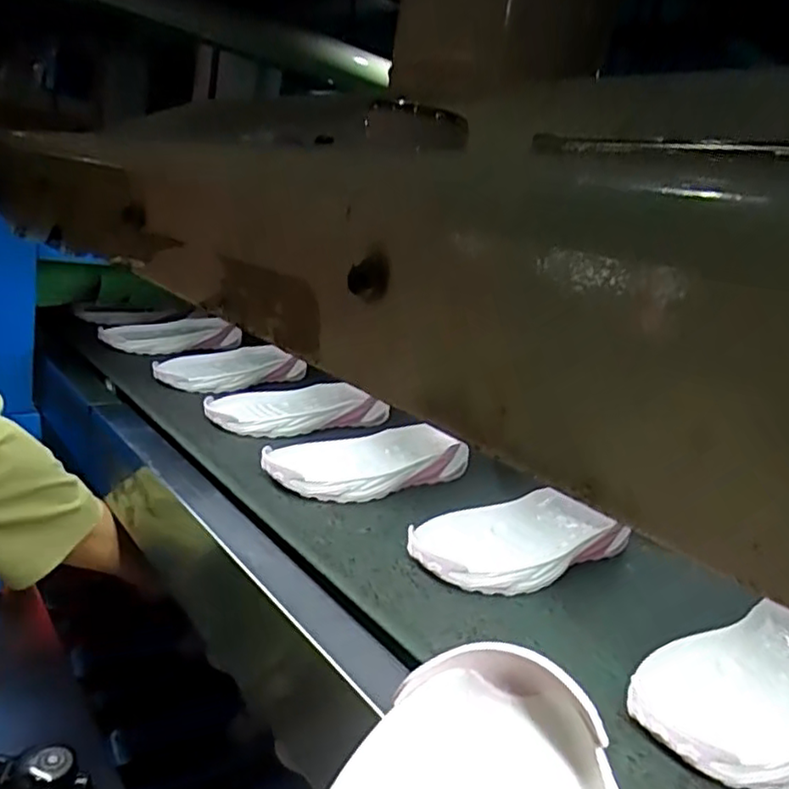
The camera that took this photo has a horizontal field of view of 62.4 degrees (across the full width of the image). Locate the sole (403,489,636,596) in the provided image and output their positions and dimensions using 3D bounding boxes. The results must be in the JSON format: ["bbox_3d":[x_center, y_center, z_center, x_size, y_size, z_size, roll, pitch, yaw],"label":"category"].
[{"bbox_3d":[0.105,0.121,0.541,0.202,0.049,0.079,-2,12,-38],"label":"sole"}]

